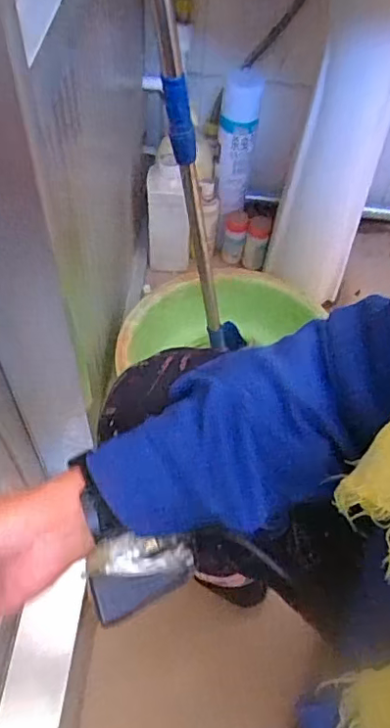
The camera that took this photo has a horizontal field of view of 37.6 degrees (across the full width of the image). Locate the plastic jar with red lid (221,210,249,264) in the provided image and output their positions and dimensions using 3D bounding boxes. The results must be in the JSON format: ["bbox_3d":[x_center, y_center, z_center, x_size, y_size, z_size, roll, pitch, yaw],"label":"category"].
[{"bbox_3d":[0.077,-0.245,1.099,0.041,0.109,0.037,7,56,1],"label":"plastic jar with red lid"}]

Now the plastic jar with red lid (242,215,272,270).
[{"bbox_3d":[0.122,-0.239,1.120,0.043,0.112,0.044,2,56,-3],"label":"plastic jar with red lid"}]

